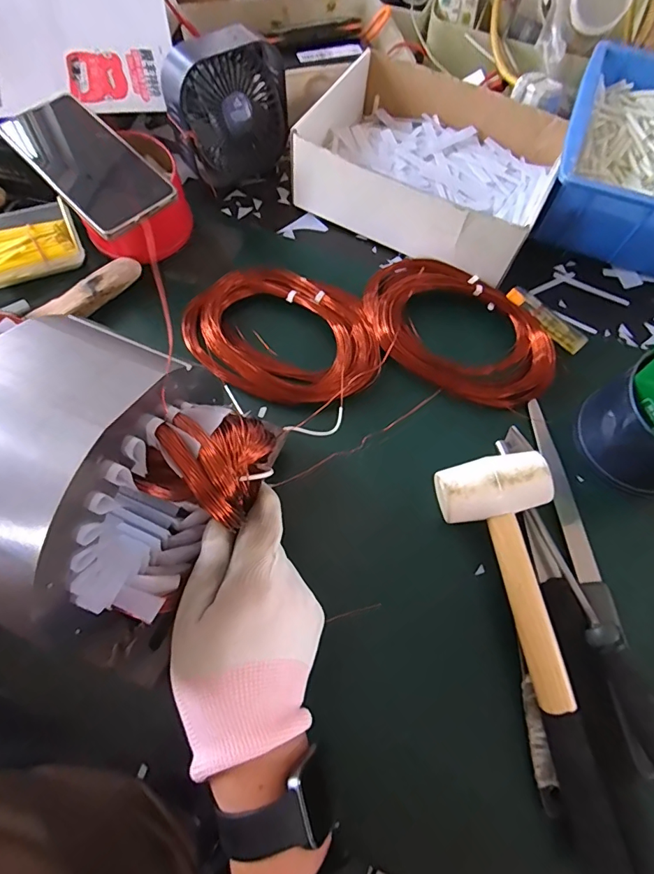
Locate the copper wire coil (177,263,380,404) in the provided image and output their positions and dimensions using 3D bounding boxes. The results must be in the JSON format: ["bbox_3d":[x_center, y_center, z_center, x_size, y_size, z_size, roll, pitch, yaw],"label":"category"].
[{"bbox_3d":[-0.041,-0.094,0.414,0.177,0.023,0.125,6,67,0],"label":"copper wire coil"}]

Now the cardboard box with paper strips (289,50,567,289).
[{"bbox_3d":[0.111,-0.290,0.478,0.237,0.070,0.195,27,69,9],"label":"cardboard box with paper strips"}]

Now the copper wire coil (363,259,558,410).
[{"bbox_3d":[0.121,-0.105,0.420,0.185,0.036,0.128,21,68,6],"label":"copper wire coil"}]

